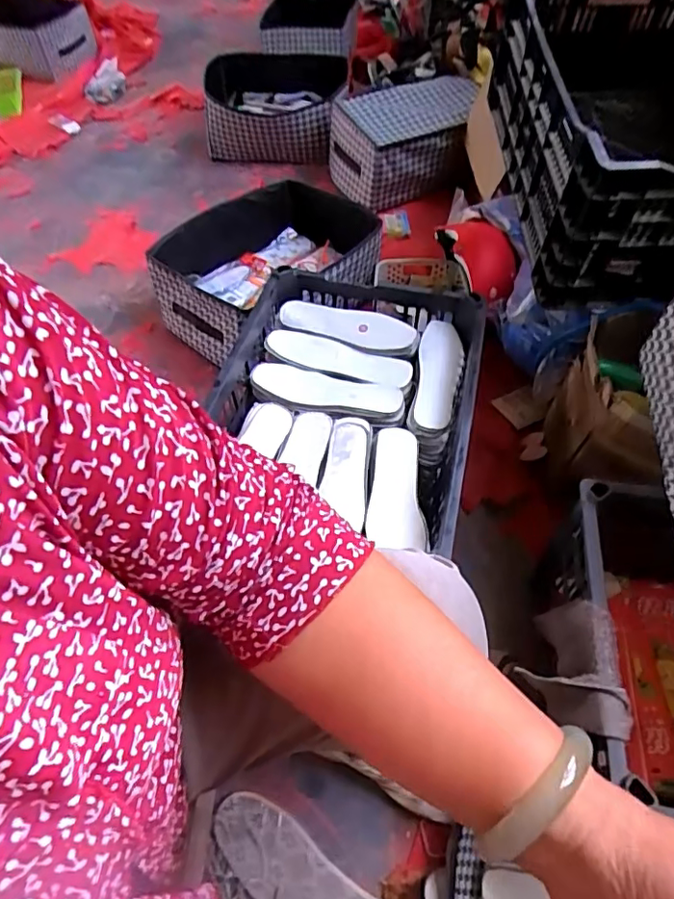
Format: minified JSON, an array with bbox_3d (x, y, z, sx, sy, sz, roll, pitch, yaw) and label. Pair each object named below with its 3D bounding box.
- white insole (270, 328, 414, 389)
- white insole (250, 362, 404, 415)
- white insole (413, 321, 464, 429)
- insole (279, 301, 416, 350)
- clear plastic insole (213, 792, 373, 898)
[{"bbox_3d":[0.002,-0.142,0.830,0.228,0.017,0.063,16,57,12],"label":"white insole"},{"bbox_3d":[-0.017,-0.089,0.820,0.226,0.022,0.066,10,56,8],"label":"white insole"},{"bbox_3d":[0.151,-0.115,0.809,0.062,0.017,0.205,9,56,7],"label":"white insole"},{"bbox_3d":[0.015,-0.199,0.850,0.214,0.022,0.061,16,57,12],"label":"insole"},{"bbox_3d":[-0.033,0.493,0.611,0.255,0.025,0.079,31,61,20],"label":"clear plastic insole"}]

